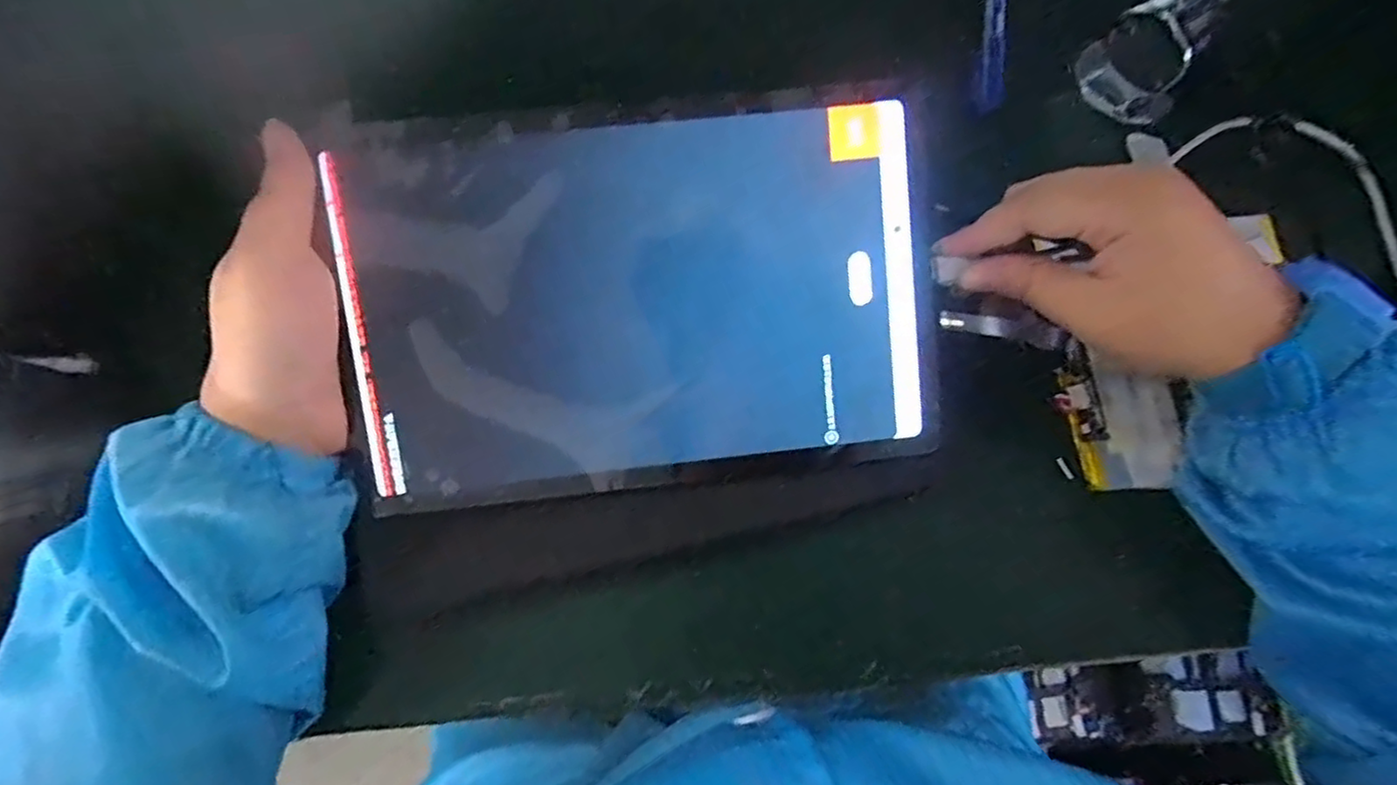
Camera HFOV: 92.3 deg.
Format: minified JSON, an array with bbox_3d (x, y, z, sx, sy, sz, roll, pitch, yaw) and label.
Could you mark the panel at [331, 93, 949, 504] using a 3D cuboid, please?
[{"bbox_3d":[-0.023,-0.037,0.273,0.225,0.013,0.144,-7,99,-3],"label":"panel"}]

